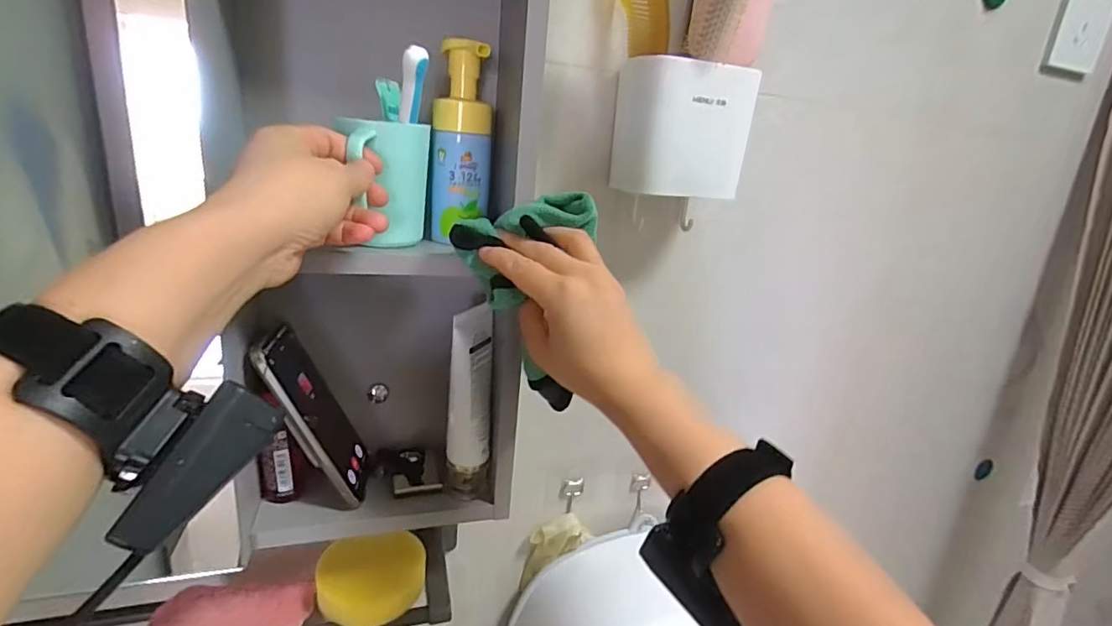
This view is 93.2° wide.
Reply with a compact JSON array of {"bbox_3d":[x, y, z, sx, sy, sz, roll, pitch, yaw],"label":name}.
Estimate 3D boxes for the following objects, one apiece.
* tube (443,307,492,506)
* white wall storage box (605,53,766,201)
[{"bbox_3d":[-0.076,0.080,0.465,0.037,0.179,0.041,4,17,-5],"label":"tube"},{"bbox_3d":[0.113,-0.164,0.480,0.098,0.107,0.082,-4,19,-29],"label":"white wall storage box"}]

